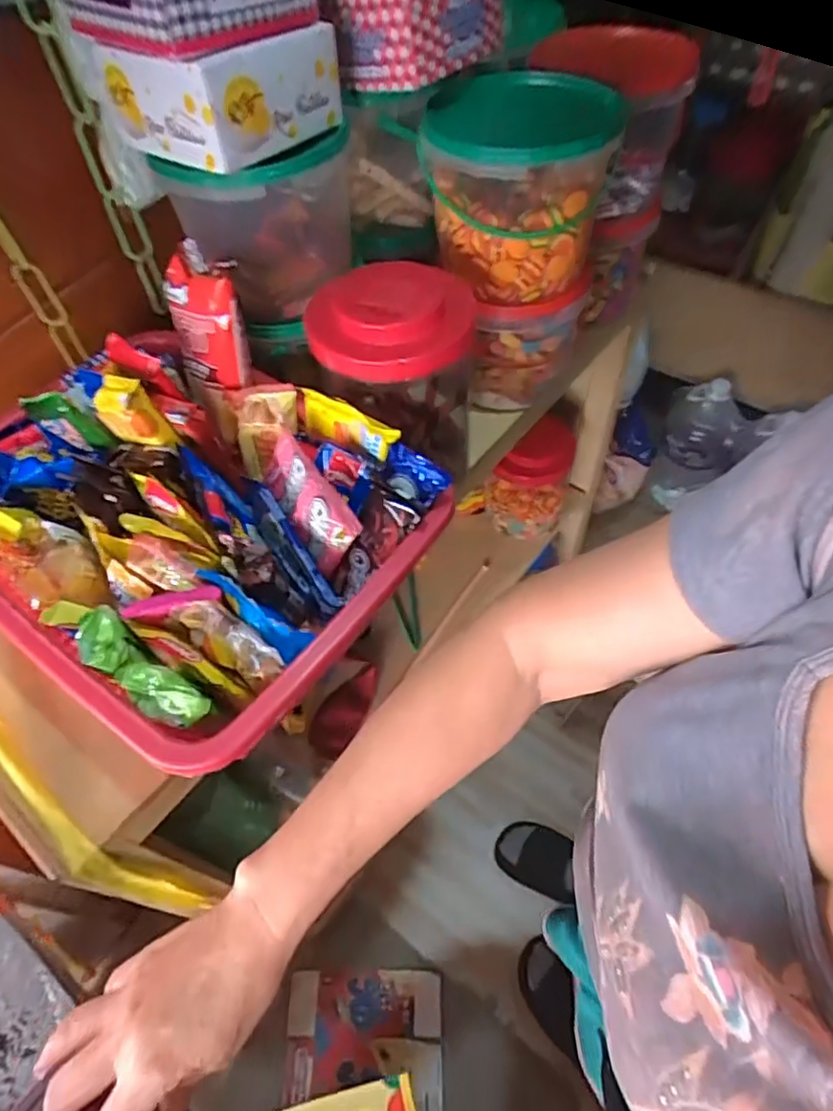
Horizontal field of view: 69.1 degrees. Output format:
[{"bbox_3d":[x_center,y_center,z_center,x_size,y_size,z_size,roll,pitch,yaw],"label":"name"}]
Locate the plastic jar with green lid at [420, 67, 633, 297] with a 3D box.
[{"bbox_3d":[0.096,-0.336,0.554,0.172,0.124,0.171,4,56,7],"label":"plastic jar with green lid"}]

